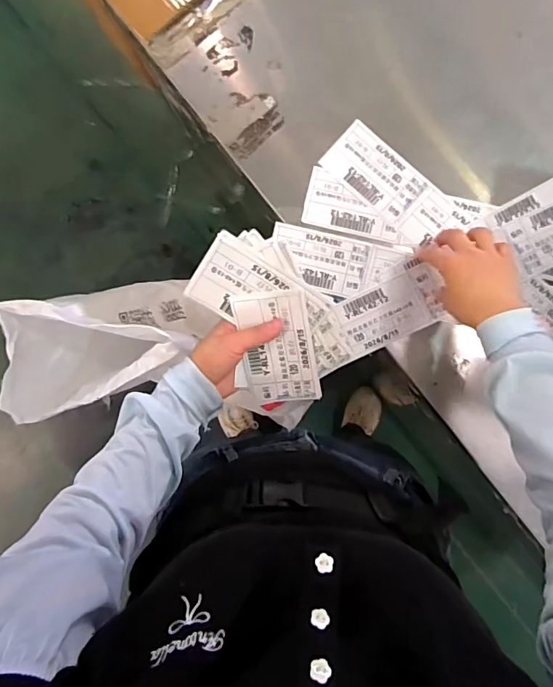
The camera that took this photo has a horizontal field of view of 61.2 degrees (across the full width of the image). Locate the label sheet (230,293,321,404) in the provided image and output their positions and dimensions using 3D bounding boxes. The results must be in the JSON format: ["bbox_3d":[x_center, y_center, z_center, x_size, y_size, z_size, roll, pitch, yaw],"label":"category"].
[{"bbox_3d":[0.002,0.007,0.493,0.075,0.004,0.130,-5,116,13],"label":"label sheet"}]

